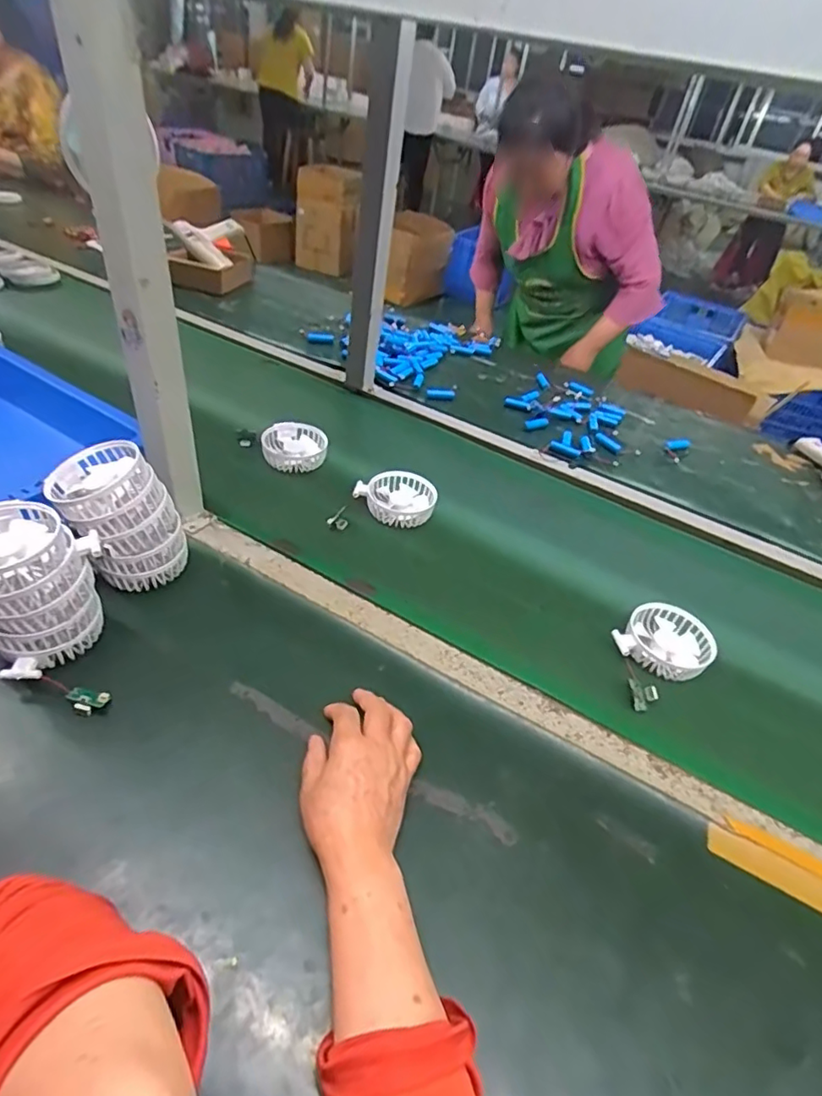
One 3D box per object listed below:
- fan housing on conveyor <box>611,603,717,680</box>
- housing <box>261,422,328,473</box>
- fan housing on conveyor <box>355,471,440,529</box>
[{"bbox_3d":[0.280,0.103,0.625,0.089,0.027,0.098,35,48,29],"label":"fan housing on conveyor"},{"bbox_3d":[-0.170,-0.143,0.840,0.093,0.051,0.080,-1,41,-10],"label":"housing"},{"bbox_3d":[-0.019,-0.061,0.765,0.105,0.039,0.084,-14,45,-23],"label":"fan housing on conveyor"}]

